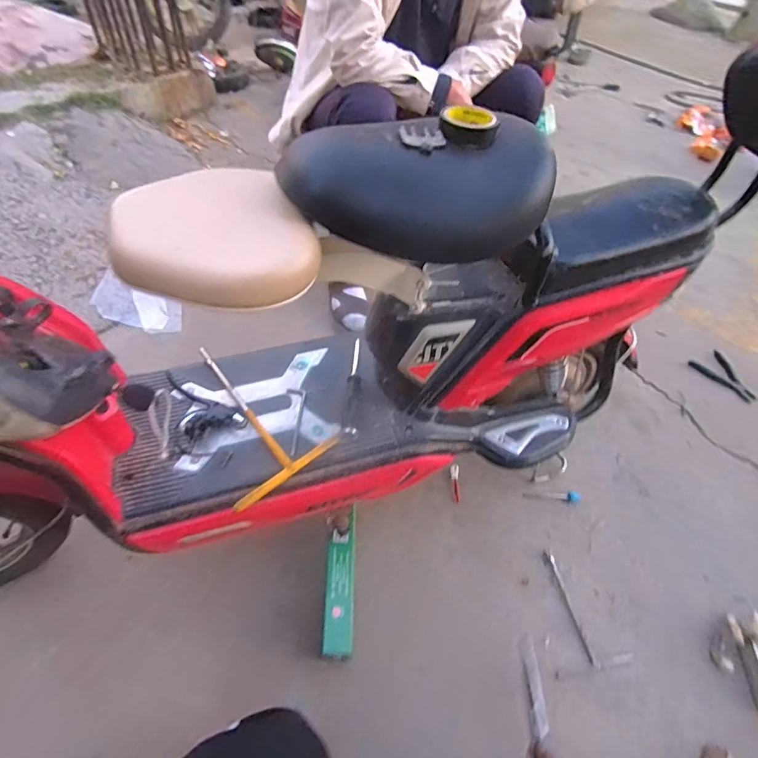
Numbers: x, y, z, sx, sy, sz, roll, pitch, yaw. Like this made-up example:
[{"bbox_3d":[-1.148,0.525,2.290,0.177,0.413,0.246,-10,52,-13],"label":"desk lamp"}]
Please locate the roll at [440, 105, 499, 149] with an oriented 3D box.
[{"bbox_3d":[0.094,-0.266,0.463,0.058,0.020,0.055,2,48,-2],"label":"roll"}]

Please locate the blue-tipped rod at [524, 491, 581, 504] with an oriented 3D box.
[{"bbox_3d":[0.411,0.274,1.044,0.132,0.023,0.025,9,48,4],"label":"blue-tipped rod"}]

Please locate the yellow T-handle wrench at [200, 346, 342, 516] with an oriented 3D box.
[{"bbox_3d":[-0.214,0.049,0.702,0.169,0.021,0.276,-31,62,-24],"label":"yellow T-handle wrench"}]

